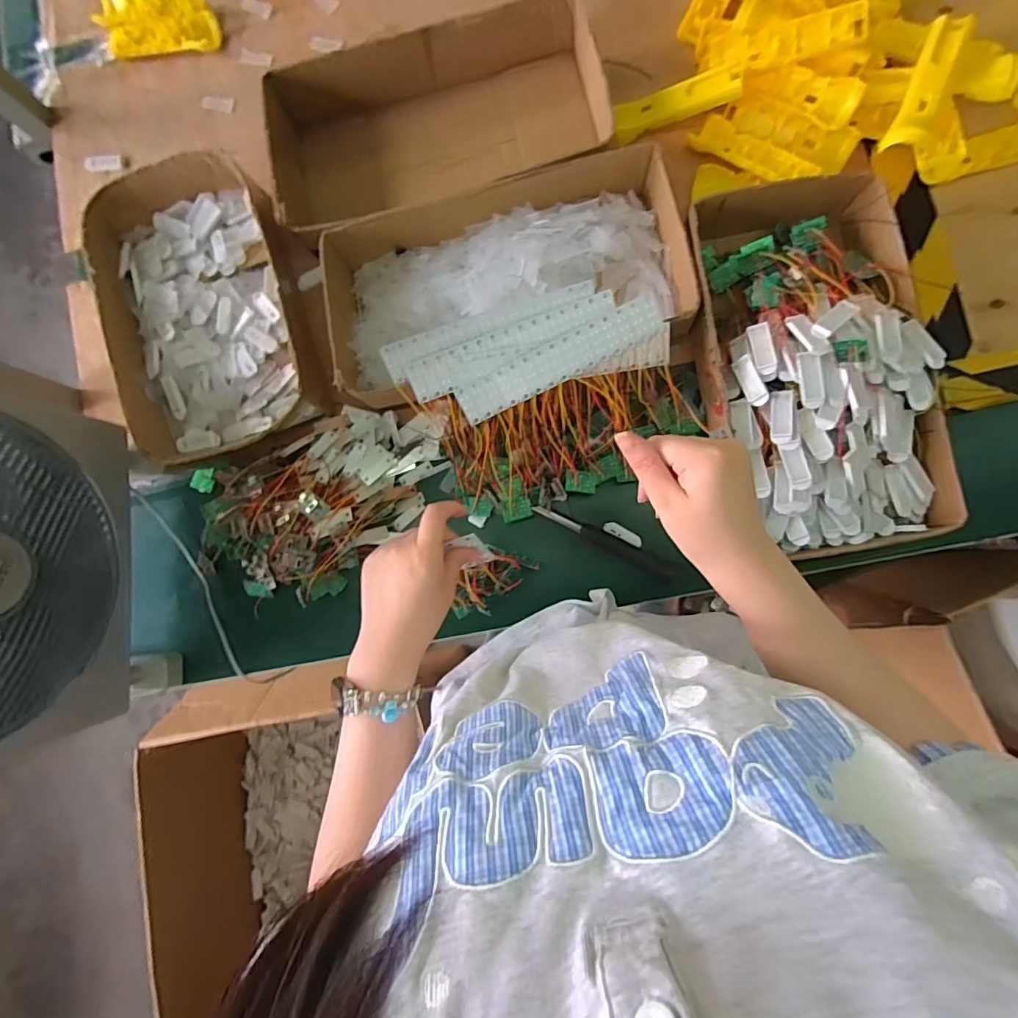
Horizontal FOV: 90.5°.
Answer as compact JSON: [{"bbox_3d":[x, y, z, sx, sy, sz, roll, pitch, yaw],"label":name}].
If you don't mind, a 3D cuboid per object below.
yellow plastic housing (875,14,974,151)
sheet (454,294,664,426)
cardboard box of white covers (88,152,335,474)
[{"bbox_3d":[0.483,-0.485,0.587,0.042,0.055,0.146,23,88,7],"label":"yellow plastic housing"},{"bbox_3d":[0.055,-0.165,0.563,0.234,0.004,0.048,-25,112,10],"label":"sheet"},{"bbox_3d":[-0.391,-0.258,0.649,0.238,0.066,0.385,-19,84,3],"label":"cardboard box of white covers"}]

